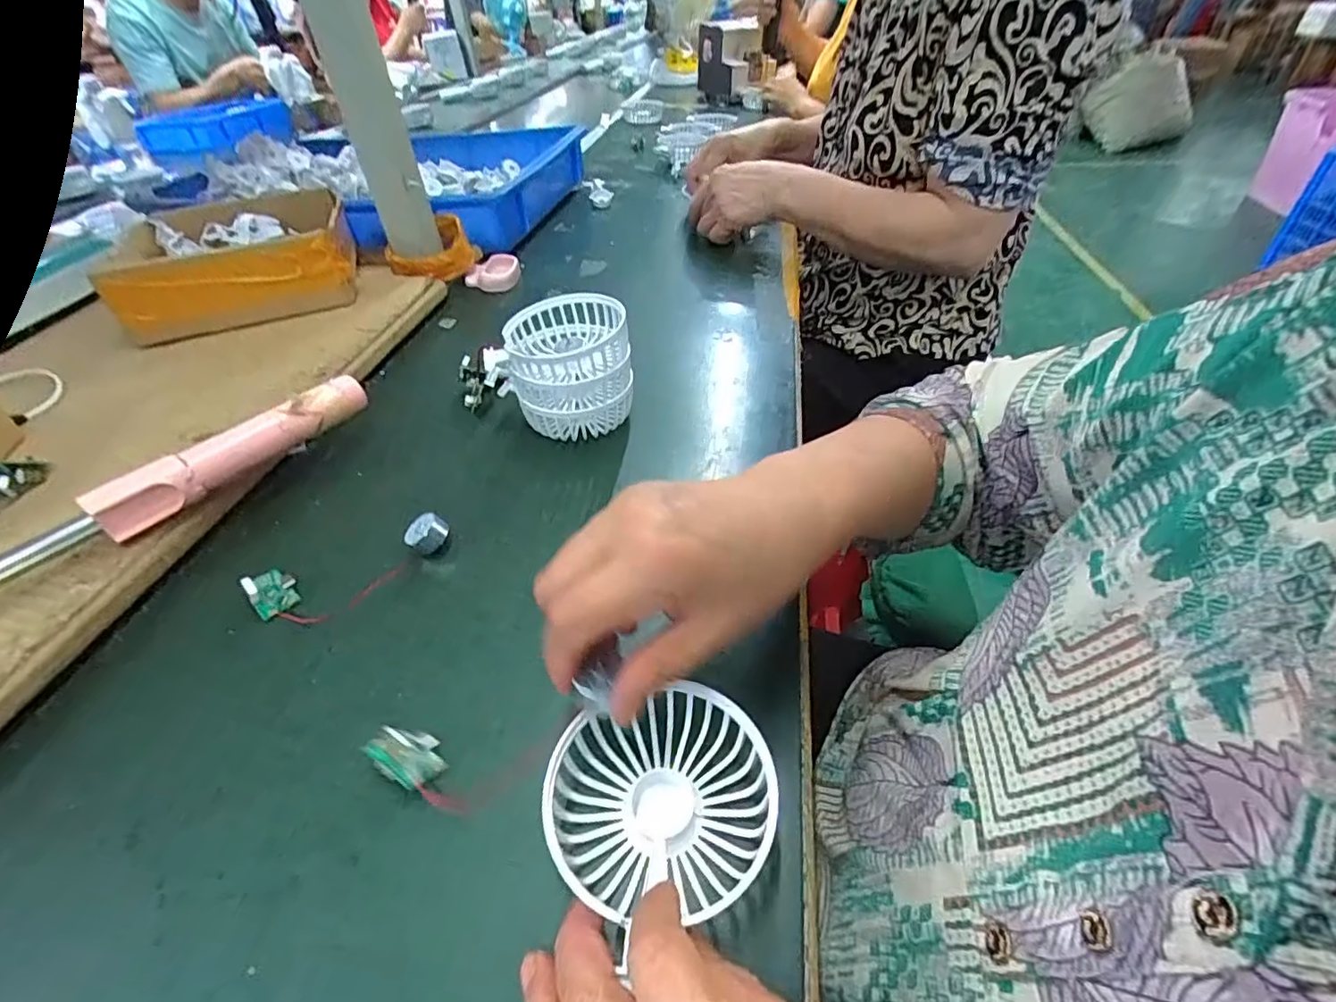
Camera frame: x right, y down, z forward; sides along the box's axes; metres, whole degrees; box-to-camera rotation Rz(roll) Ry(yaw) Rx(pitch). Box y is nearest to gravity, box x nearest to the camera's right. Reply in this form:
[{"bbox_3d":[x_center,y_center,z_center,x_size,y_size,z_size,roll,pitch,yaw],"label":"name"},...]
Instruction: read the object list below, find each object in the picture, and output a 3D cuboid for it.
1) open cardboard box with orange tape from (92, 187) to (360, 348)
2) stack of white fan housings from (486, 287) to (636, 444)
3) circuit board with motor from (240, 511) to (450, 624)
[{"bbox_3d":[-0.441,-0.247,0.584,0.210,0.062,0.192,-18,45,-15],"label":"open cardboard box with orange tape"},{"bbox_3d":[-0.081,-0.101,0.442,0.104,0.087,0.084,-2,43,2],"label":"stack of white fan housings"},{"bbox_3d":[-0.185,0.040,0.336,0.108,0.019,0.046,-16,44,-13],"label":"circuit board with motor"}]

